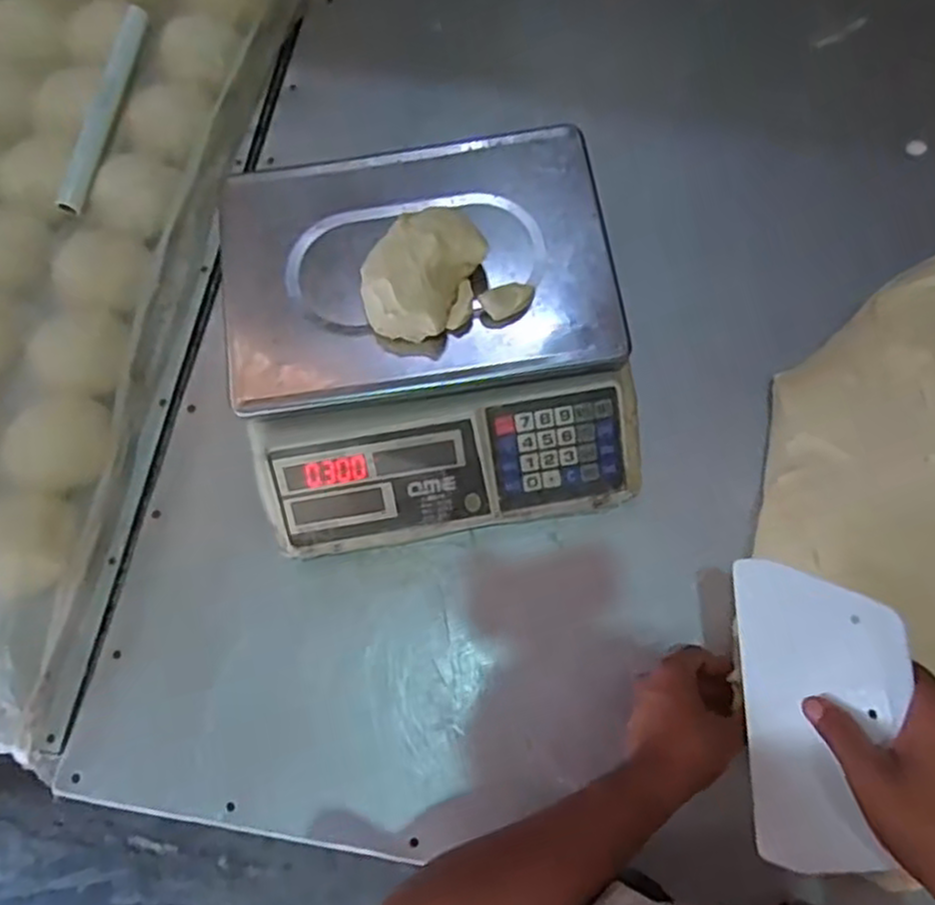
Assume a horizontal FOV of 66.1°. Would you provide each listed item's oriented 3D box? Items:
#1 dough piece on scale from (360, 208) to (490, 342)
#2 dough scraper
[{"bbox_3d":[-0.035,-0.139,0.560,0.083,0.043,0.097,18,74,8],"label":"dough piece on scale"},{"bbox_3d":[0.216,0.161,0.438,0.008,0.108,0.183,3,80,-32],"label":"dough scraper"}]

